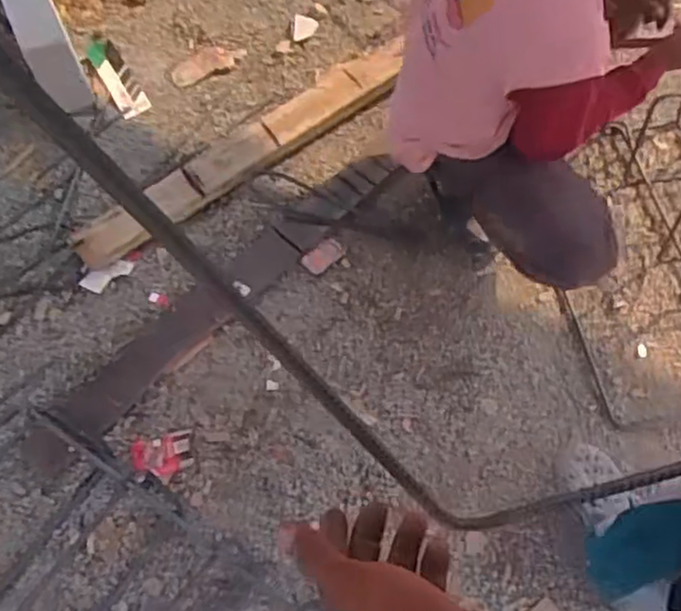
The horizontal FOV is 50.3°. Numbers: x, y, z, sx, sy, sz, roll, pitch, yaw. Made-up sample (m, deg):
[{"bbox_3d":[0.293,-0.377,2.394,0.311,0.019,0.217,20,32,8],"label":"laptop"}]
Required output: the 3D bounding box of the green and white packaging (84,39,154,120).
[{"bbox_3d":[-0.538,-0.553,1.741,0.068,0.019,0.240,-29,65,-13],"label":"green and white packaging"}]

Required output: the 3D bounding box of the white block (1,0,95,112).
[{"bbox_3d":[-0.710,-0.683,1.667,0.098,0.214,0.490,-25,60,-10],"label":"white block"}]

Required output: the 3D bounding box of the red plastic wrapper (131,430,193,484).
[{"bbox_3d":[-0.326,0.279,1.333,0.109,0.009,0.084,-14,63,-5],"label":"red plastic wrapper"}]

